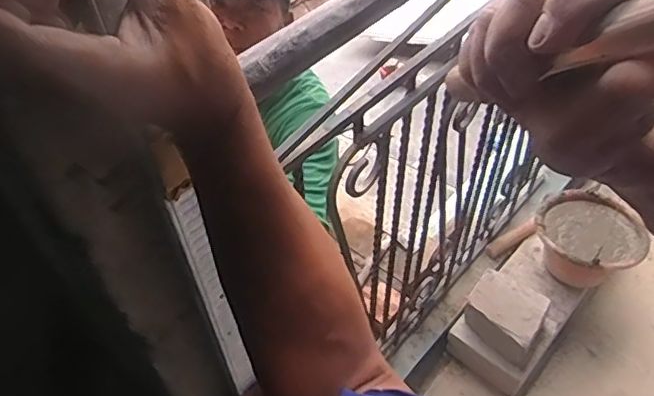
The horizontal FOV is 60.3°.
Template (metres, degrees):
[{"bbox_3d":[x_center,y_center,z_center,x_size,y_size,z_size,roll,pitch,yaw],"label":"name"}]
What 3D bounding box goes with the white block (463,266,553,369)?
[{"bbox_3d":[0.432,0.286,1.371,0.176,0.101,0.150,29,56,24],"label":"white block"}]

